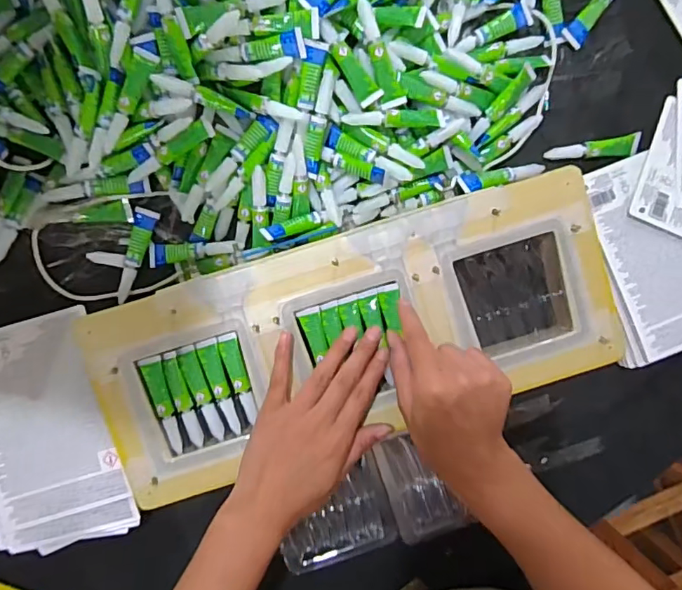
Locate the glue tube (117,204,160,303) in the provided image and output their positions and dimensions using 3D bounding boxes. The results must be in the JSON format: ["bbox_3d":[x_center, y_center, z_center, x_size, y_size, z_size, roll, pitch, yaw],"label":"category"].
[{"bbox_3d":[-0.176,-0.034,0.435,0.018,0.007,0.080,20,96,-5],"label":"glue tube"}]

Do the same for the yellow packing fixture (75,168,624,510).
[{"bbox_3d":[0.014,0.036,0.428,0.419,0.017,0.168,-17,98,-1],"label":"yellow packing fixture"}]

